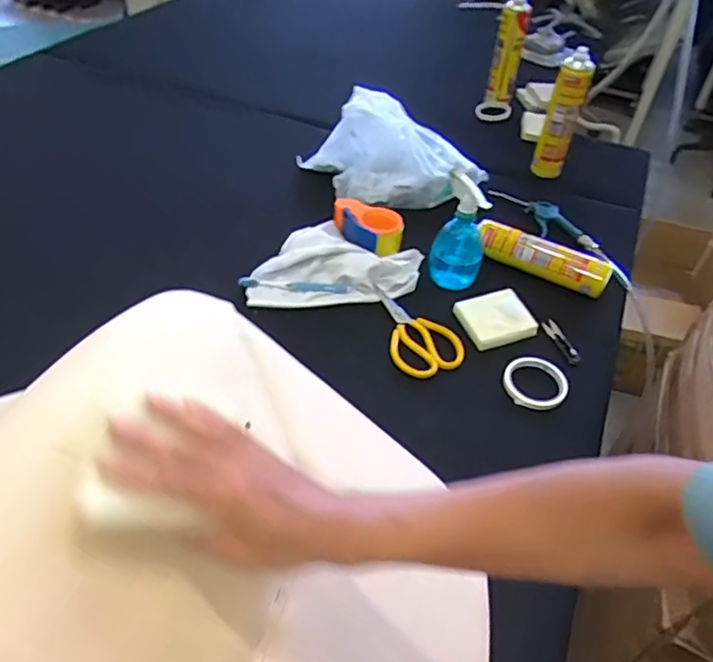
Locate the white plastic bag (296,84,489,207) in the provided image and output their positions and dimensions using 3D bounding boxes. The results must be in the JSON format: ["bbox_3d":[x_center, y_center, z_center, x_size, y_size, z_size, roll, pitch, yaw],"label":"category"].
[{"bbox_3d":[0.075,-0.380,1.178,0.373,0.157,0.177,14,44,8],"label":"white plastic bag"}]

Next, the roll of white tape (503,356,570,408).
[{"bbox_3d":[0.272,0.077,0.884,0.095,0.015,0.098,13,44,8],"label":"roll of white tape"}]

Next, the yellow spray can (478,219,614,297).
[{"bbox_3d":[0.332,-0.129,1.051,0.240,0.064,0.057,21,46,15],"label":"yellow spray can"}]

